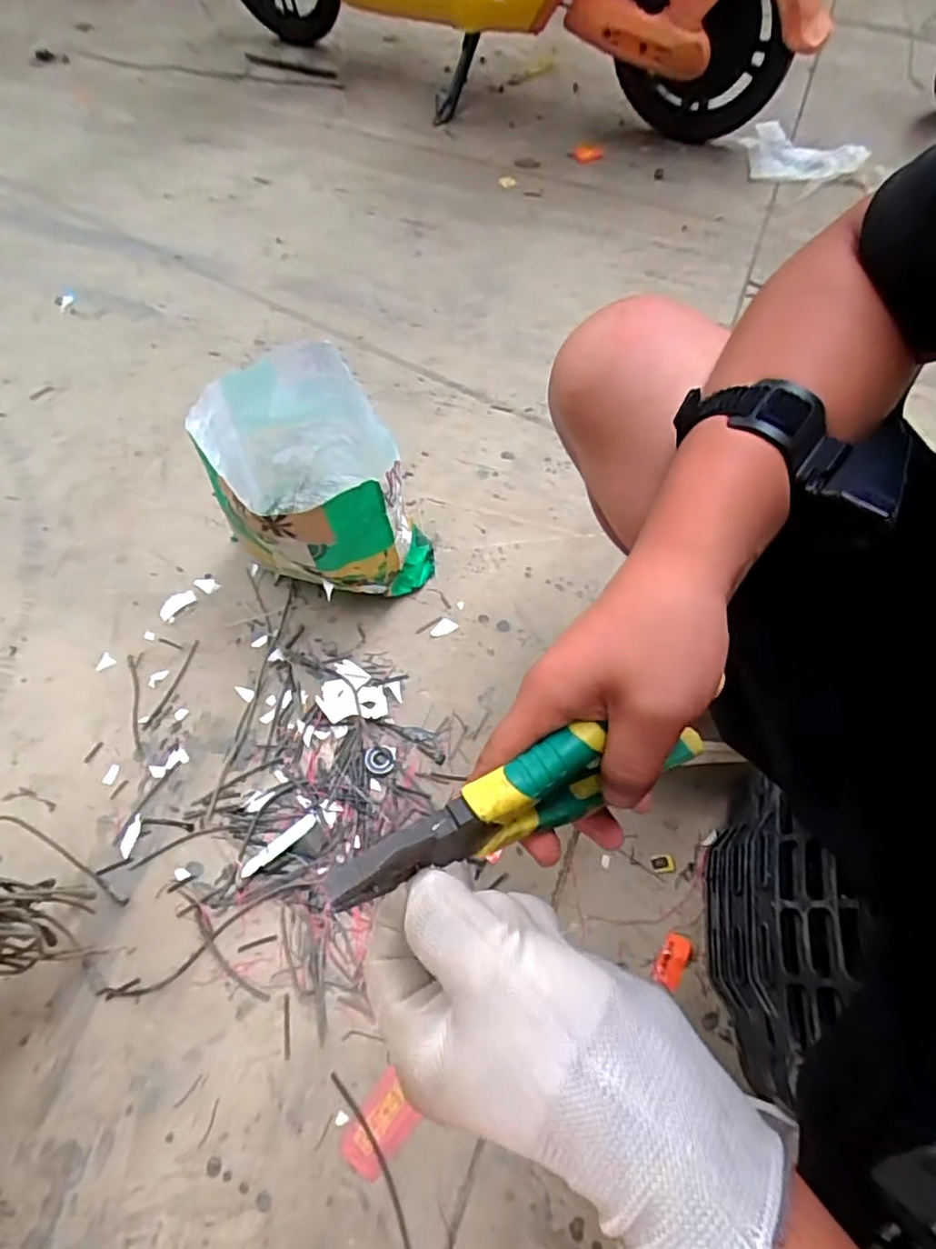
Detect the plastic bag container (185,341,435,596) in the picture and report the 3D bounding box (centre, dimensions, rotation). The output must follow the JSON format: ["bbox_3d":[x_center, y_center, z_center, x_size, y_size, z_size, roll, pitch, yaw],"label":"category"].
[{"bbox_3d":[-0.182,-0.160,0.792,0.212,0.262,0.247,-23,63,-12],"label":"plastic bag container"}]

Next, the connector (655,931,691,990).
[{"bbox_3d":[0.208,0.339,0.644,0.026,0.006,0.050,23,63,13],"label":"connector"}]

